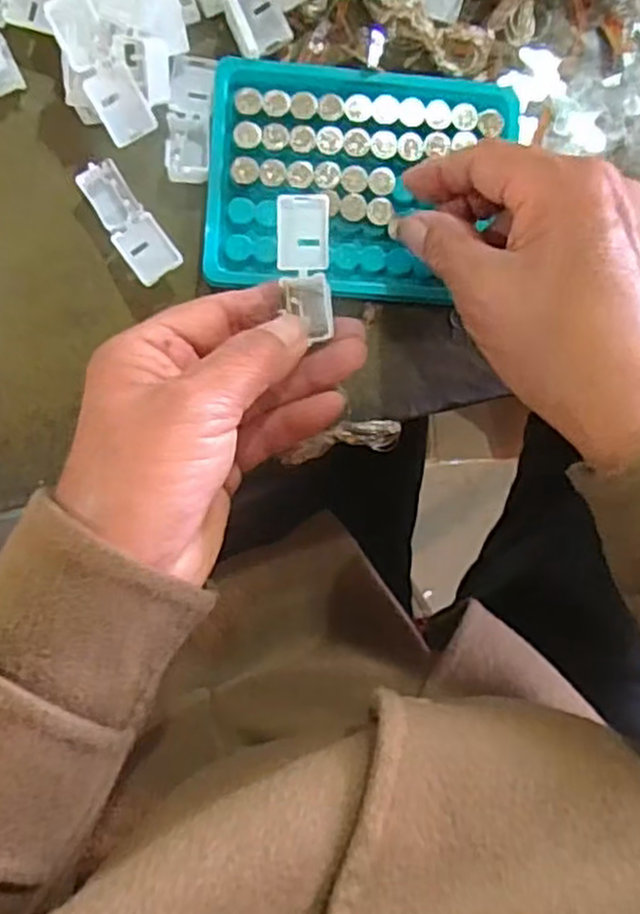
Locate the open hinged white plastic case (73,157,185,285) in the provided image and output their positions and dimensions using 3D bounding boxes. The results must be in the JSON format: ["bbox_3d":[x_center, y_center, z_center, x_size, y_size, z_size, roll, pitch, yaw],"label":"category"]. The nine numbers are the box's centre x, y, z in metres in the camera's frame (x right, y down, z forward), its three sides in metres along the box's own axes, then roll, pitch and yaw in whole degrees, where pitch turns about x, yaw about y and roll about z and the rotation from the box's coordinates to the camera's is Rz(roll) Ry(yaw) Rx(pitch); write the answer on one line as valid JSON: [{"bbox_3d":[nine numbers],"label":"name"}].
[{"bbox_3d":[-0.079,-0.096,0.306,0.020,0.013,0.053,-37,93,-4],"label":"open hinged white plastic case"}]

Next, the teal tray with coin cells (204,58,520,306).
[{"bbox_3d":[0.017,-0.115,0.311,0.124,0.009,0.093,4,90,-5],"label":"teal tray with coin cells"}]

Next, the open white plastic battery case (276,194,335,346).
[{"bbox_3d":[-0.005,-0.071,0.279,0.020,0.010,0.051,-8,102,-5],"label":"open white plastic battery case"}]

